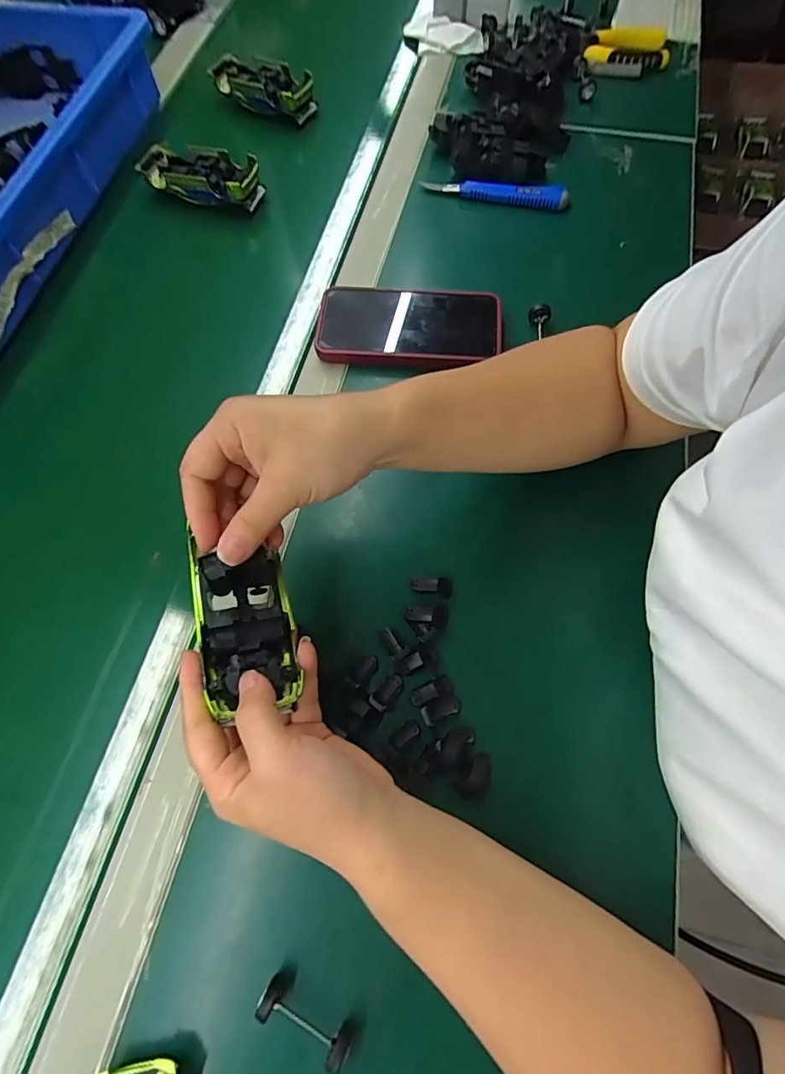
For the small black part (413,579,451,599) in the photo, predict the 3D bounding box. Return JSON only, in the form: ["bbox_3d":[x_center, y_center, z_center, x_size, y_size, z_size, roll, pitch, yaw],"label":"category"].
[{"bbox_3d":[0.029,0.037,0.360,0.031,0.004,0.013,10,68,7],"label":"small black part"}]

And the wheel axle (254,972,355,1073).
[{"bbox_3d":[-0.048,0.267,0.267,0.054,0.021,0.015,23,70,12],"label":"wheel axle"}]

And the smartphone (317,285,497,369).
[{"bbox_3d":[0.015,-0.194,0.444,0.164,0.011,0.080,5,71,3],"label":"smartphone"}]

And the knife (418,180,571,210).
[{"bbox_3d":[0.111,-0.369,0.521,0.154,0.017,0.022,6,67,5],"label":"knife"}]

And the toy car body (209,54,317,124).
[{"bbox_3d":[-0.155,-0.539,0.583,0.137,0.042,0.048,25,71,13],"label":"toy car body"}]

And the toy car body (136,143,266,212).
[{"bbox_3d":[-0.207,-0.393,0.525,0.128,0.027,0.054,14,69,9],"label":"toy car body"}]

